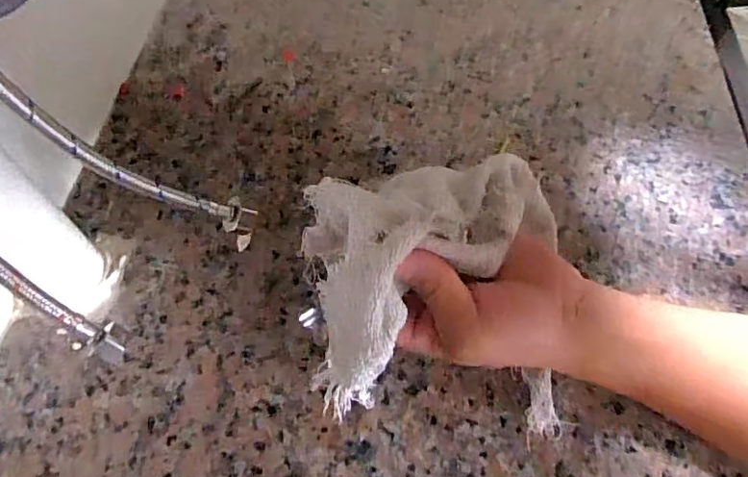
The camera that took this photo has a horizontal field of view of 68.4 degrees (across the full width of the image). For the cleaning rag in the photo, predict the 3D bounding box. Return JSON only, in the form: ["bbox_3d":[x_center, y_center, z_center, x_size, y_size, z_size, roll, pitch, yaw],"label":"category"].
[{"bbox_3d":[0.035,0.025,0.327,0.144,0.106,0.143,-3,58,-1],"label":"cleaning rag"}]

